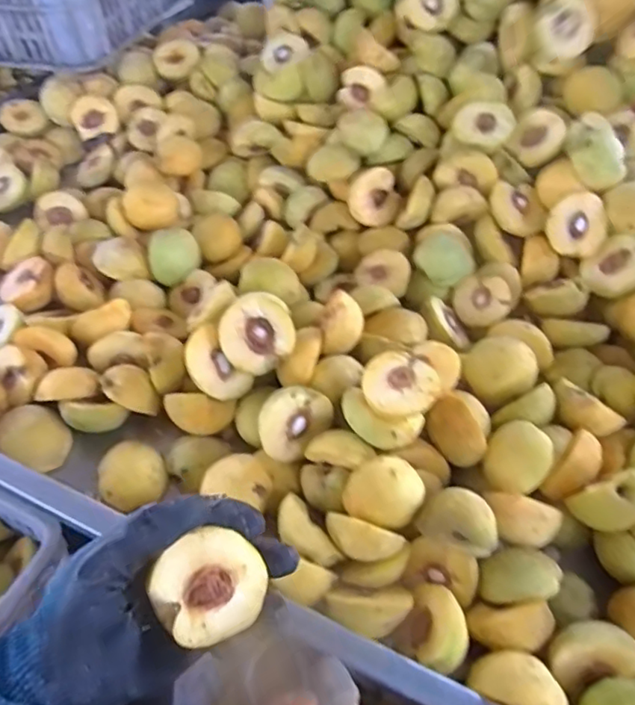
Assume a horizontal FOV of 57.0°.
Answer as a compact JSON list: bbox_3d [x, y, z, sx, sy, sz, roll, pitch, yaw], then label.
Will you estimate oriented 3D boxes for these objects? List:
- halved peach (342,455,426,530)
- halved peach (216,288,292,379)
[{"bbox_3d":[0.048,0.102,0.427,0.055,0.031,0.042,4,50,0],"label":"halved peach"},{"bbox_3d":[-0.051,-0.016,0.496,0.063,0.030,0.063,0,86,-4],"label":"halved peach"}]

